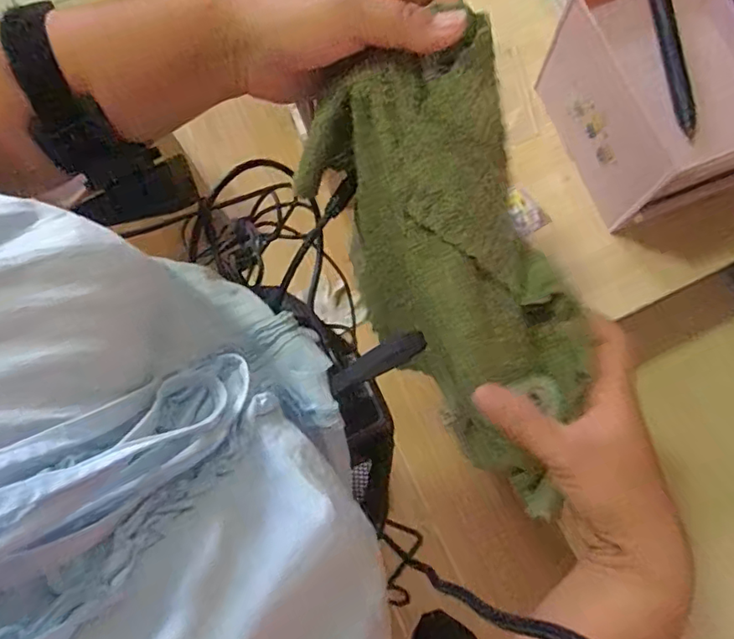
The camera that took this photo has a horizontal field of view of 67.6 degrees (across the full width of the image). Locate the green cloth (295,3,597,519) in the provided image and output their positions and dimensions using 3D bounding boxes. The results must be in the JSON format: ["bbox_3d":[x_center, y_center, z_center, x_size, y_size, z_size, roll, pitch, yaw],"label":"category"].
[{"bbox_3d":[0.053,-0.019,0.312,0.100,0.071,0.245,-26,99,-5],"label":"green cloth"}]

